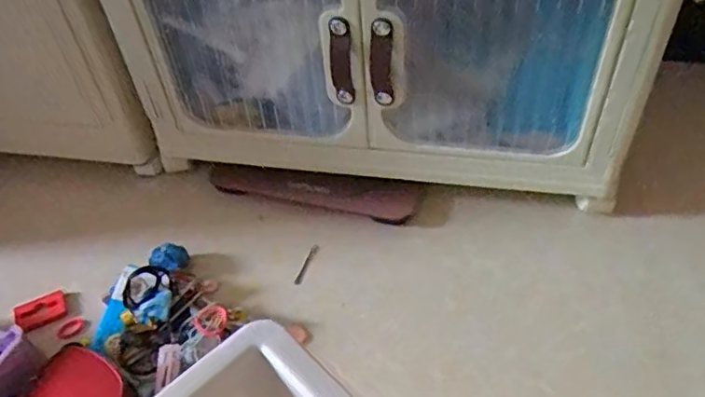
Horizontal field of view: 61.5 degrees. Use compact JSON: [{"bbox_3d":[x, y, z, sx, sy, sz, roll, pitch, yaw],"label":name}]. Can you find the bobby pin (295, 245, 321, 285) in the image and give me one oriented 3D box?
[{"bbox_3d":[-0.049,0.071,0.643,0.009,0.006,0.051,15,49,18],"label":"bobby pin"}]

